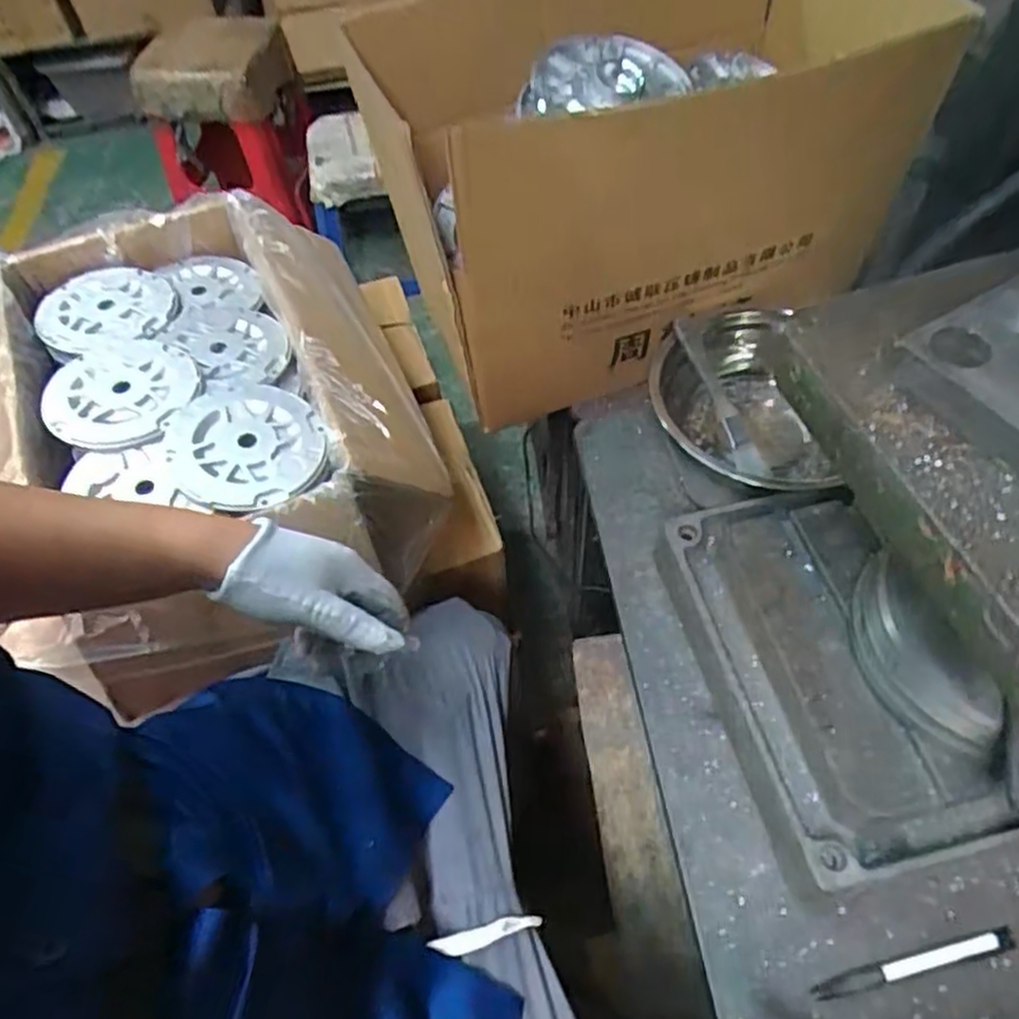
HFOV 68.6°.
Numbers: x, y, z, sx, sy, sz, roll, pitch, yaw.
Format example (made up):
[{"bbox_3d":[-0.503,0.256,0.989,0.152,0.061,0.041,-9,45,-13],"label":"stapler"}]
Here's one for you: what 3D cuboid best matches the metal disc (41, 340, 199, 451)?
[{"bbox_3d":[-0.366,-0.114,0.708,0.127,0.020,0.137,1,56,4],"label":"metal disc"}]

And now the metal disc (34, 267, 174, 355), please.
[{"bbox_3d":[-0.432,-0.210,0.794,0.130,0.019,0.130,-2,56,3],"label":"metal disc"}]

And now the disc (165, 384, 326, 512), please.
[{"bbox_3d":[-0.239,-0.063,0.674,0.132,0.019,0.131,-2,56,3],"label":"disc"}]

